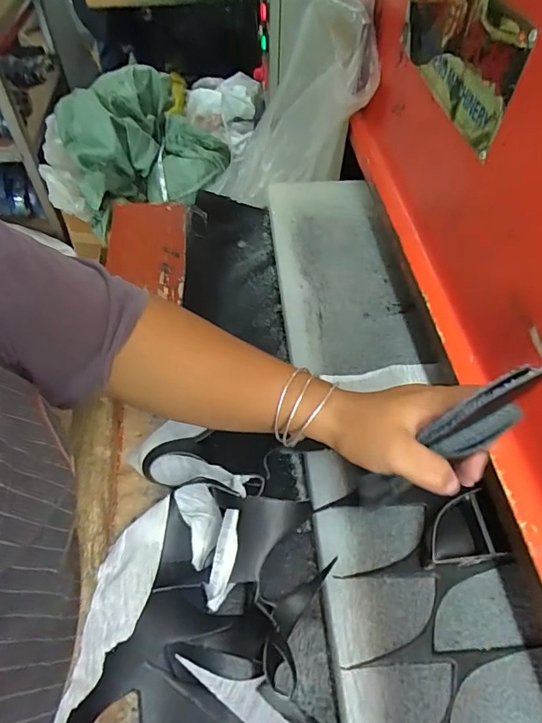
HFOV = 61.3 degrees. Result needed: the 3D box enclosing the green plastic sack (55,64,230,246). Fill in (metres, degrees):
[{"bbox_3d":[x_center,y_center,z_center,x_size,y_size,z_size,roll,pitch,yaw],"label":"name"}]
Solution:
[{"bbox_3d":[-0.350,-0.592,1.266,0.404,0.268,0.285,-23,59,-20],"label":"green plastic sack"}]

